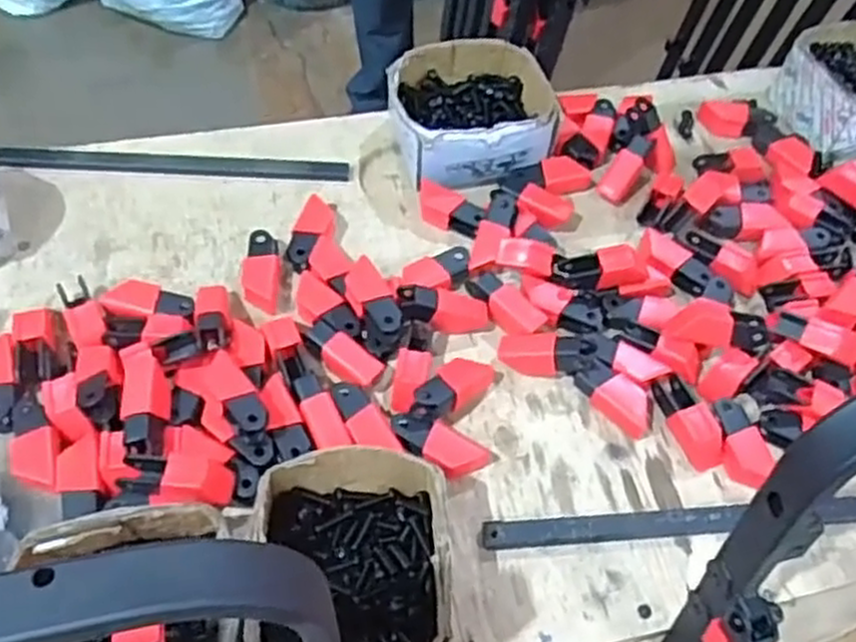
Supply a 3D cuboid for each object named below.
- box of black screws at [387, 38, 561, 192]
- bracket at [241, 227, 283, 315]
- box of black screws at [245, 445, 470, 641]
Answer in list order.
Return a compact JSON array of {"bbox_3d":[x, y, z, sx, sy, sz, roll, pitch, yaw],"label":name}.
[{"bbox_3d":[0.049,-0.239,0.912,0.182,0.076,0.176,-12,59,-11],"label":"box of black screws"},{"bbox_3d":[-0.161,-0.045,0.771,0.034,0.028,0.084,0,57,-4],"label":"bracket"},{"bbox_3d":[-0.059,0.182,0.589,0.155,0.086,0.161,-8,58,-9],"label":"box of black screws"}]

